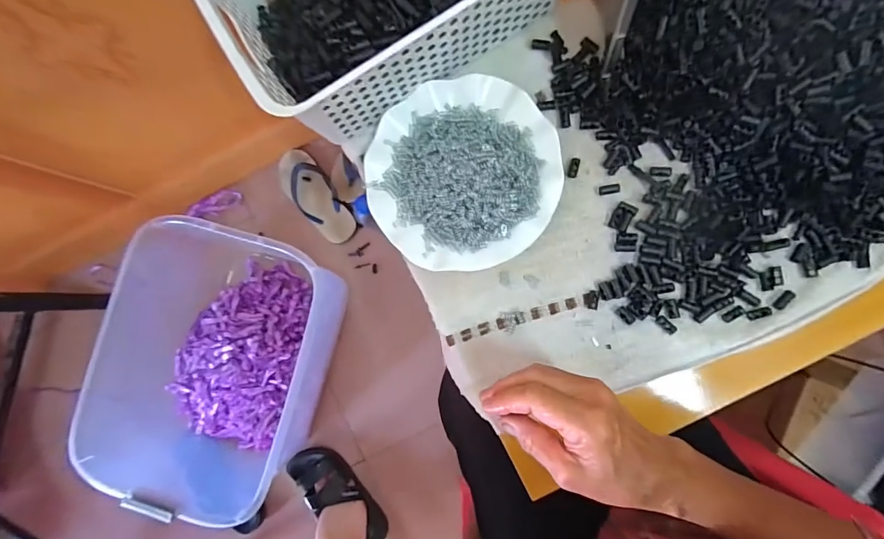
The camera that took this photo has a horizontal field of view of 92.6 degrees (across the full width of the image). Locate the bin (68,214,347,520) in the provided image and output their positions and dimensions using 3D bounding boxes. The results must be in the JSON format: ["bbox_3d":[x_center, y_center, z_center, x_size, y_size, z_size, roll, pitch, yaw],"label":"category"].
[{"bbox_3d":[-0.406,0.179,0.823,0.351,0.265,0.521,14,88,5],"label":"bin"}]

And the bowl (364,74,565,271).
[{"bbox_3d":[0.019,-0.094,0.395,0.180,0.042,0.179,0,87,4],"label":"bowl"}]

